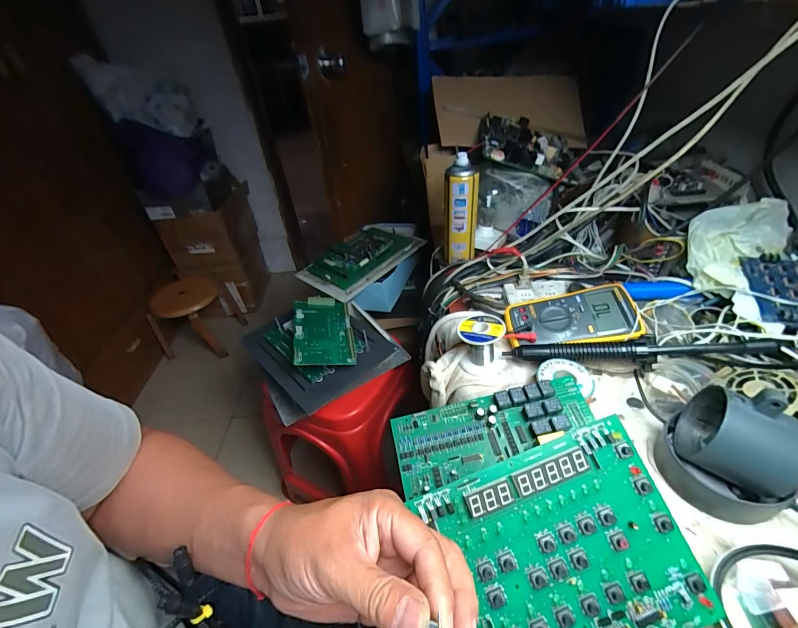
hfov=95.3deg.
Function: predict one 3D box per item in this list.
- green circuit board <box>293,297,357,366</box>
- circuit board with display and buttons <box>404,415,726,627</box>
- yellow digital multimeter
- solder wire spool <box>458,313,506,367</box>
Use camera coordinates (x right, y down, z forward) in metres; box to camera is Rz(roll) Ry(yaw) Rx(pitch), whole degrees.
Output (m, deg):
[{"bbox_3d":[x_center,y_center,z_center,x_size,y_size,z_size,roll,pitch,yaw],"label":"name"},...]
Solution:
[{"bbox_3d":[-0.164,0.029,0.783,0.121,0.015,0.215,1,42,-17],"label":"green circuit board"},{"bbox_3d":[0.132,0.191,0.288,0.181,0.009,0.155,-21,73,-4],"label":"circuit board with display and buttons"},{"bbox_3d":[0.253,0.008,0.543,0.177,0.034,0.090,-6,59,9],"label":"yellow digital multimeter"},{"bbox_3d":[0.118,0.044,0.526,0.062,0.071,0.051,2,40,11],"label":"solder wire spool"}]

